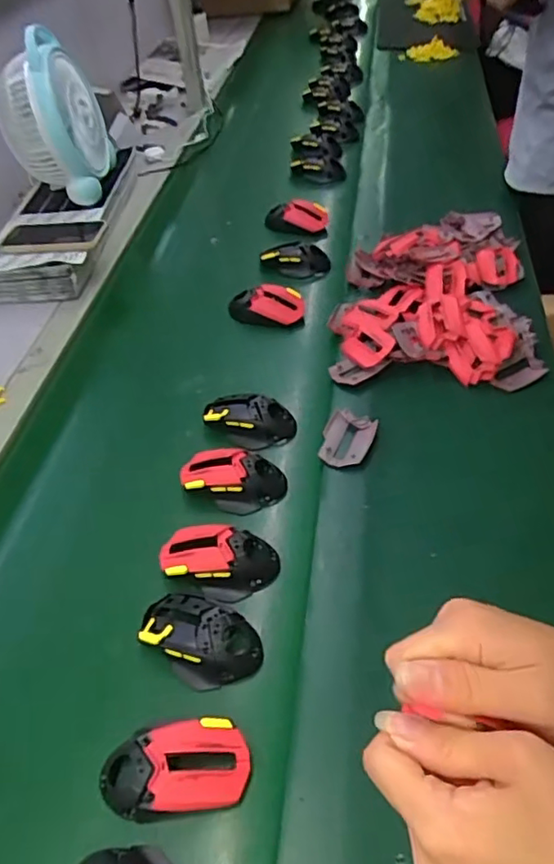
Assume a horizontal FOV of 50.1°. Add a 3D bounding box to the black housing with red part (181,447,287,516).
[{"bbox_3d":[-0.050,0.053,0.678,0.117,0.037,0.065,5,48,11],"label":"black housing with red part"}]

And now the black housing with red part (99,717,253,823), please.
[{"bbox_3d":[-0.082,0.272,0.479,0.118,0.032,0.062,-10,47,-3],"label":"black housing with red part"}]

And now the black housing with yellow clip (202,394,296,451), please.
[{"bbox_3d":[-0.038,-0.015,0.746,0.118,0.038,0.062,9,49,15],"label":"black housing with yellow clip"}]

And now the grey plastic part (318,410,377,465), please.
[{"bbox_3d":[0.084,0.008,0.717,0.058,0.025,0.076,13,50,18],"label":"grey plastic part"}]

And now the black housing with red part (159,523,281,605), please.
[{"bbox_3d":[-0.061,0.132,0.606,0.119,0.031,0.071,2,48,8],"label":"black housing with red part"}]

